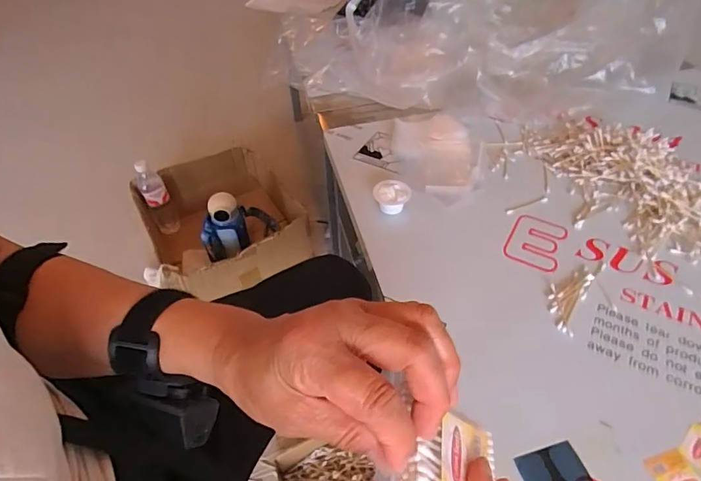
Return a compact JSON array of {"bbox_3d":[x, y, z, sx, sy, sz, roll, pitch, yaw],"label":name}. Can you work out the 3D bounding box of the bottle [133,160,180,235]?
[{"bbox_3d":[-0.513,-0.117,1.177,0.064,0.196,0.052,-25,23,-19],"label":"bottle"}]

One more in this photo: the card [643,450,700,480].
[{"bbox_3d":[0.300,0.218,0.409,0.038,0.004,0.043,-11,47,-8],"label":"card"}]

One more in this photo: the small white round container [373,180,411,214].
[{"bbox_3d":[0.061,-0.063,0.665,0.053,0.028,0.057,-1,47,1],"label":"small white round container"}]

